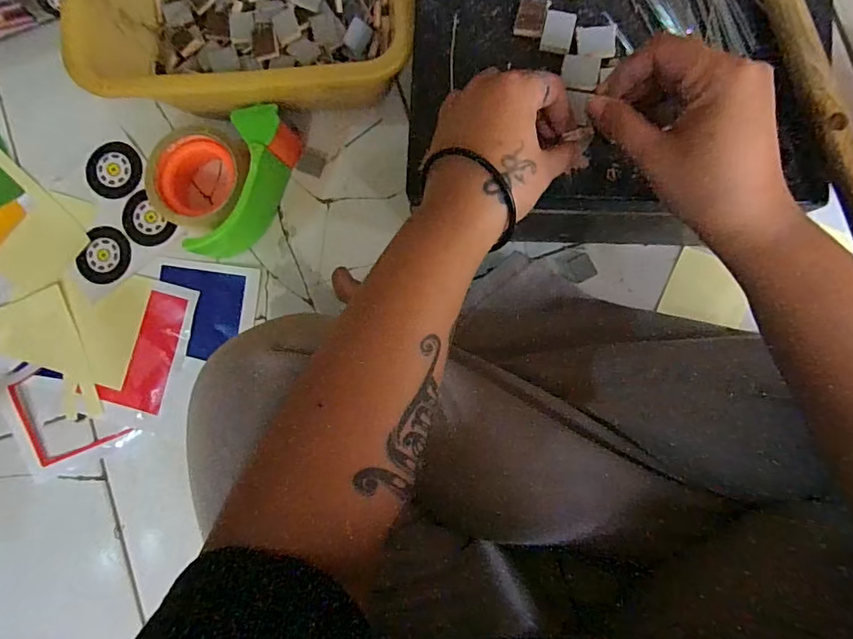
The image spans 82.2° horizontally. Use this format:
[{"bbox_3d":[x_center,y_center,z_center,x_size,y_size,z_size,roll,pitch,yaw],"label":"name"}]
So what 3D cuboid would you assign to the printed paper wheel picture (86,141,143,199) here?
[{"bbox_3d":[-0.319,-0.153,0.496,0.050,0.006,0.056,25,89,5],"label":"printed paper wheel picture"}]

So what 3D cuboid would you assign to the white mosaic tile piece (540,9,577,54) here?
[{"bbox_3d":[0.089,-0.195,0.331,0.020,0.004,0.028,12,88,4],"label":"white mosaic tile piece"}]

